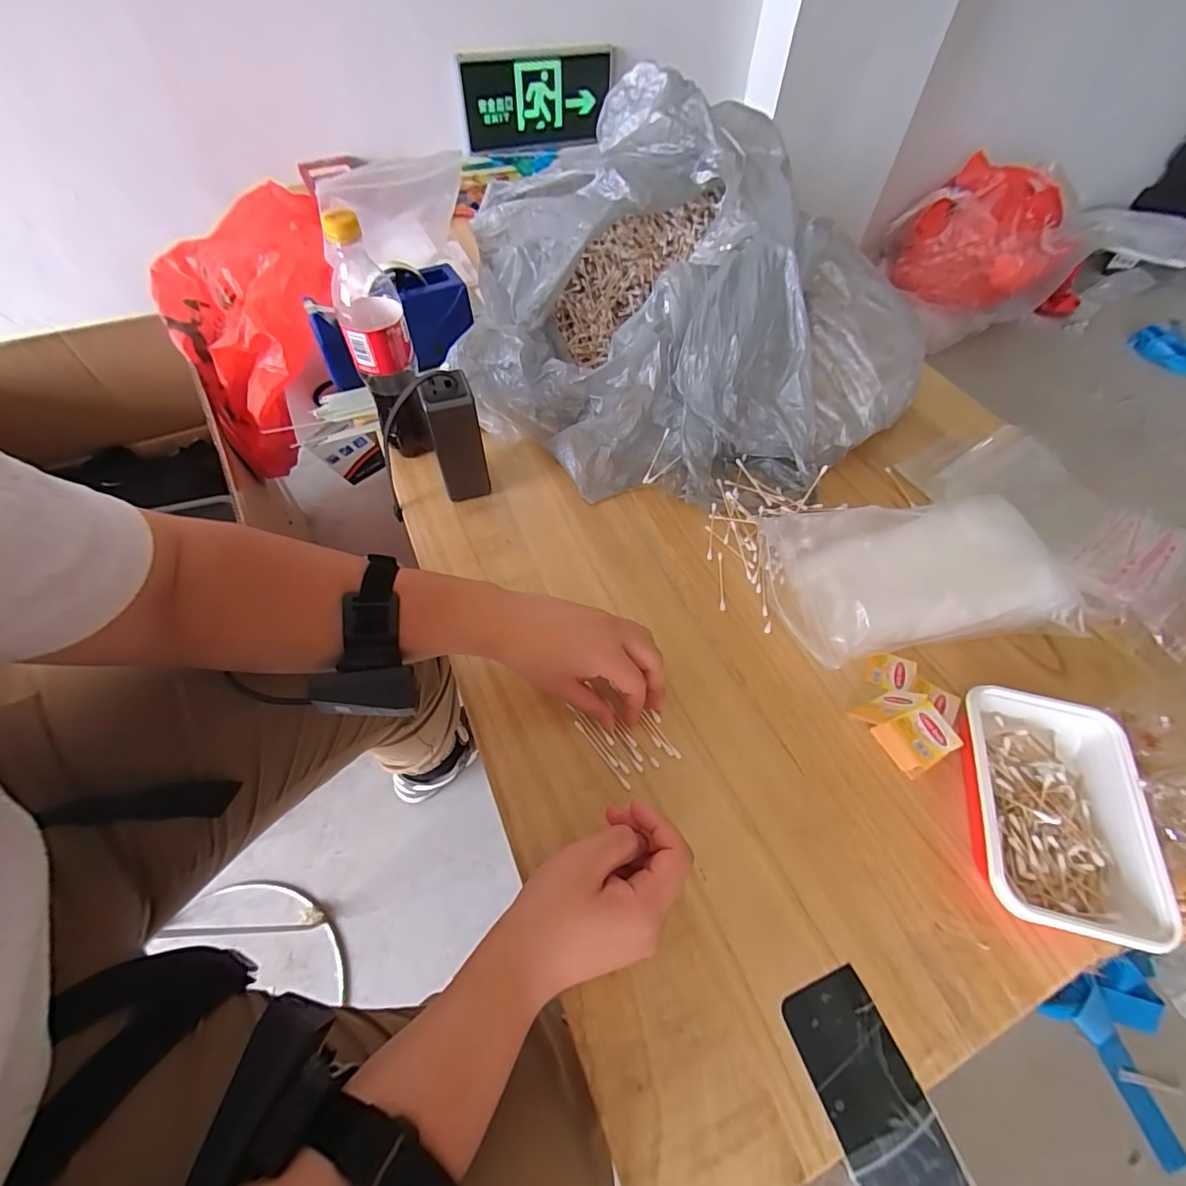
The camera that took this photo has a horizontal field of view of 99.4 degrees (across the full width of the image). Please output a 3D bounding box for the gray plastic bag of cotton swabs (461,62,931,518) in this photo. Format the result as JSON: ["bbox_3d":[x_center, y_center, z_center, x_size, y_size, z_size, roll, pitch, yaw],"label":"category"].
[{"bbox_3d":[0.077,-0.390,0.648,0.505,0.168,0.624,-16,60,-11],"label":"gray plastic bag of cotton swabs"}]

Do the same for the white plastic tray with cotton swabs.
[{"bbox_3d":[0.358,0.168,0.388,0.128,0.039,0.172,13,59,6],"label":"white plastic tray with cotton swabs"}]

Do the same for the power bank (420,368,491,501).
[{"bbox_3d":[-0.142,-0.159,0.529,0.047,0.129,0.040,-14,60,-10],"label":"power bank"}]

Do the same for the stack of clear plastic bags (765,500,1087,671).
[{"bbox_3d":[0.308,-0.021,0.494,0.252,0.051,0.168,-7,59,-6],"label":"stack of clear plastic bags"}]

